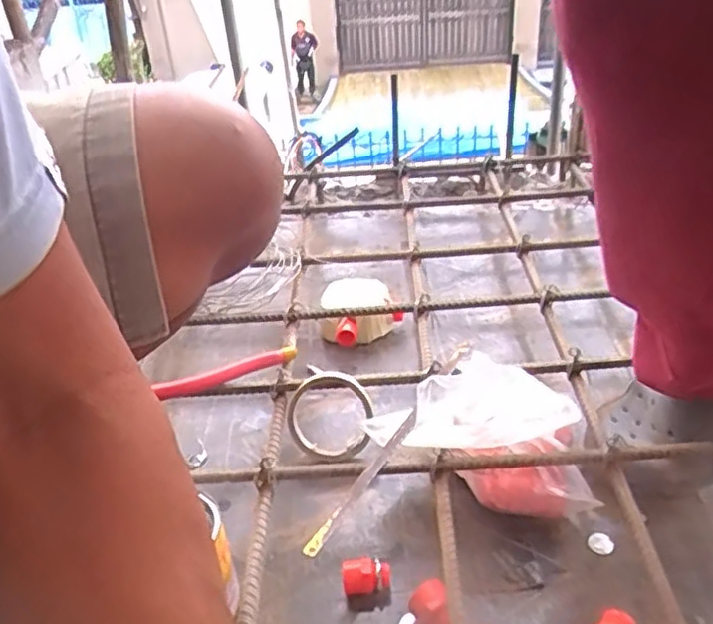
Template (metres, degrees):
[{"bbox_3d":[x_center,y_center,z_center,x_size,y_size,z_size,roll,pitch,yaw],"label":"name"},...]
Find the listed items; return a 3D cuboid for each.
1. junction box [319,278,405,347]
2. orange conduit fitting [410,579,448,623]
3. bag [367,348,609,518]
[{"bbox_3d":[0.004,0.001,0.881,0.106,0.066,0.105,-10,33,-7],"label":"junction box"},{"bbox_3d":[0.057,0.233,0.533,0.027,0.041,0.040,-1,33,6],"label":"orange conduit fitting"},{"bbox_3d":[0.111,0.114,0.614,0.191,0.146,0.061,8,35,19],"label":"bag"}]

